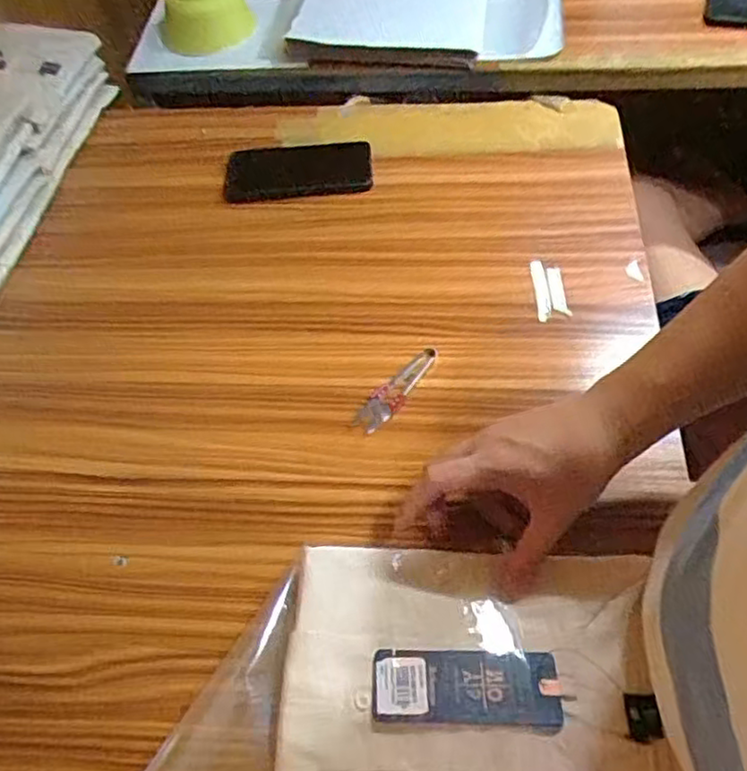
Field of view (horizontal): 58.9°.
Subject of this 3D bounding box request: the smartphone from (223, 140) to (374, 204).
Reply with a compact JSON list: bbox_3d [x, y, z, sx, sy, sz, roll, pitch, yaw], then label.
[{"bbox_3d":[-0.087,-0.249,0.766,0.166,0.012,0.086,-4,56,2],"label":"smartphone"}]

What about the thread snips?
[{"bbox_3d":[0.023,0.001,0.586,0.029,0.006,0.101,36,66,24],"label":"thread snips"}]

